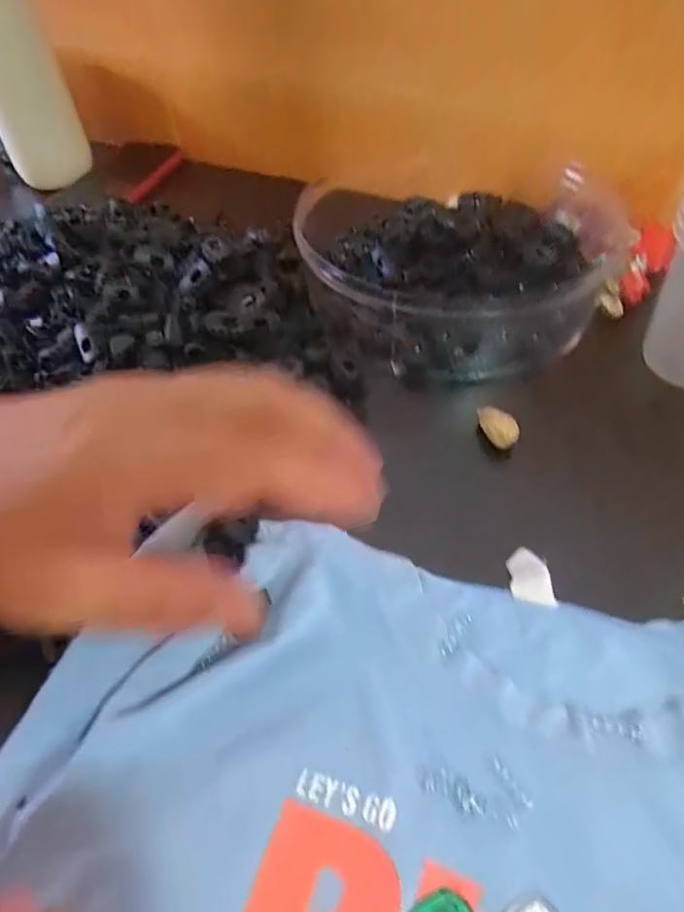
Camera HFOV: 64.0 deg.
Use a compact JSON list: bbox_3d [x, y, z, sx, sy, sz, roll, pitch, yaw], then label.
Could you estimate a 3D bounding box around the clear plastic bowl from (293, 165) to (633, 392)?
[{"bbox_3d":[0.082,-0.149,0.377,0.230,0.054,0.212,-2,51,2],"label":"clear plastic bowl"}]

